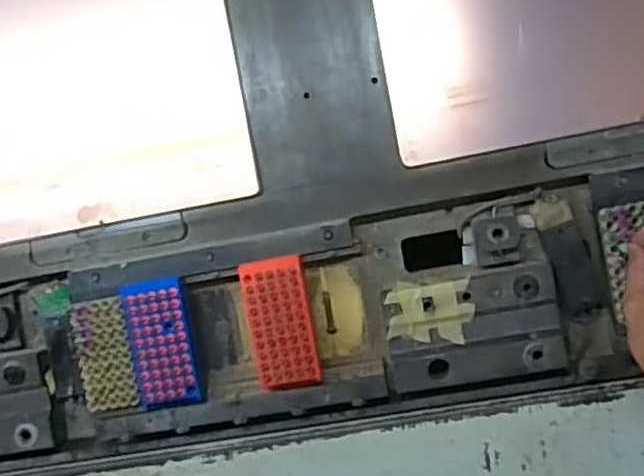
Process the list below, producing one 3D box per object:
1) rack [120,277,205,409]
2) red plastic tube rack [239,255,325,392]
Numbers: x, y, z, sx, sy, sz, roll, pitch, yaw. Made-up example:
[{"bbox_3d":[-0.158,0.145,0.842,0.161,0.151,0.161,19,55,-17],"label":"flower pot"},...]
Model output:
[{"bbox_3d":[-0.143,0.095,0.606,0.055,0.018,0.113,-9,92,6],"label":"rack"},{"bbox_3d":[-0.035,0.075,0.594,0.054,0.021,0.112,-11,92,6],"label":"red plastic tube rack"}]

